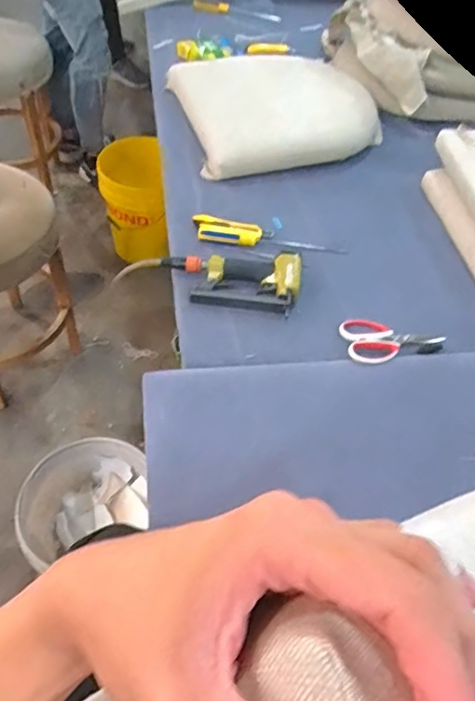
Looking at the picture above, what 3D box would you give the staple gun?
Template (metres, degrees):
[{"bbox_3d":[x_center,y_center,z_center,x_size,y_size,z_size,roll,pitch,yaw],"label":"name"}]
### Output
[{"bbox_3d":[-0.012,-0.143,1.006,0.255,0.037,0.136,12,52,3],"label":"staple gun"}]

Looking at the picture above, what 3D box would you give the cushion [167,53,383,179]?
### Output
[{"bbox_3d":[0.102,-0.622,1.369,0.481,0.095,0.435,-10,54,-14],"label":"cushion"}]

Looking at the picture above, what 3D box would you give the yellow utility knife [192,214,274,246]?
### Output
[{"bbox_3d":[-0.009,-0.238,1.085,0.160,0.015,0.062,7,51,-1],"label":"yellow utility knife"}]

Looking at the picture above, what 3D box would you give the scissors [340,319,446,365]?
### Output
[{"bbox_3d":[0.274,-0.022,0.967,0.179,0.011,0.093,-5,53,-10],"label":"scissors"}]

